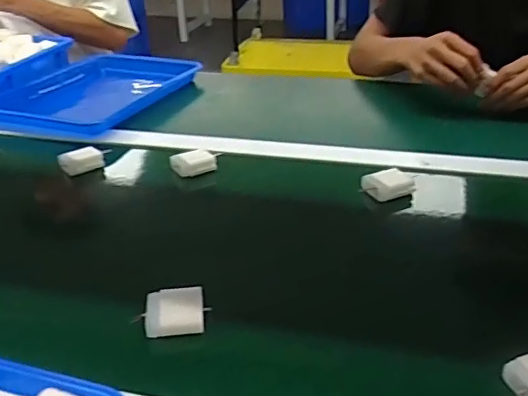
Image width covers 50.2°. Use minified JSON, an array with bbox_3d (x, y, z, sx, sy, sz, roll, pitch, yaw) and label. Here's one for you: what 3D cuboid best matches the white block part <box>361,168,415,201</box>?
[{"bbox_3d":[0.146,-0.016,0.663,0.048,0.020,0.044,-14,33,-17],"label":"white block part"}]

